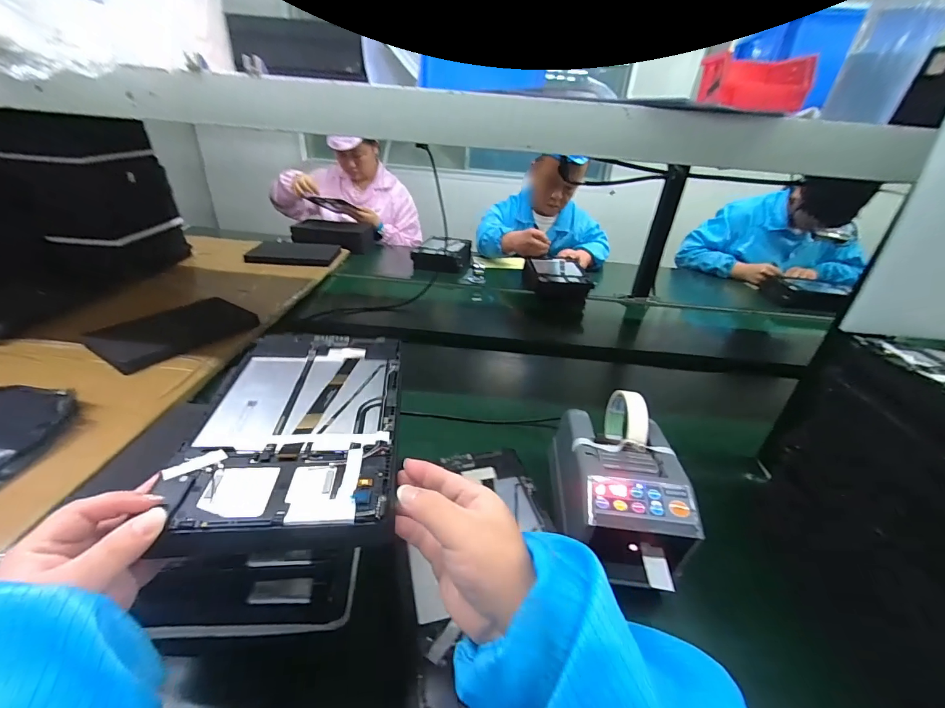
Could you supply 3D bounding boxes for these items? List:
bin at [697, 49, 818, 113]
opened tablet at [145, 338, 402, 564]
[{"bbox_3d":[0.401,-0.391,0.580,0.110,0.068,0.135,7,31,5],"label":"bin"},{"bbox_3d":[-0.138,0.047,0.335,0.149,0.009,0.252,-1,31,-8],"label":"opened tablet"}]

